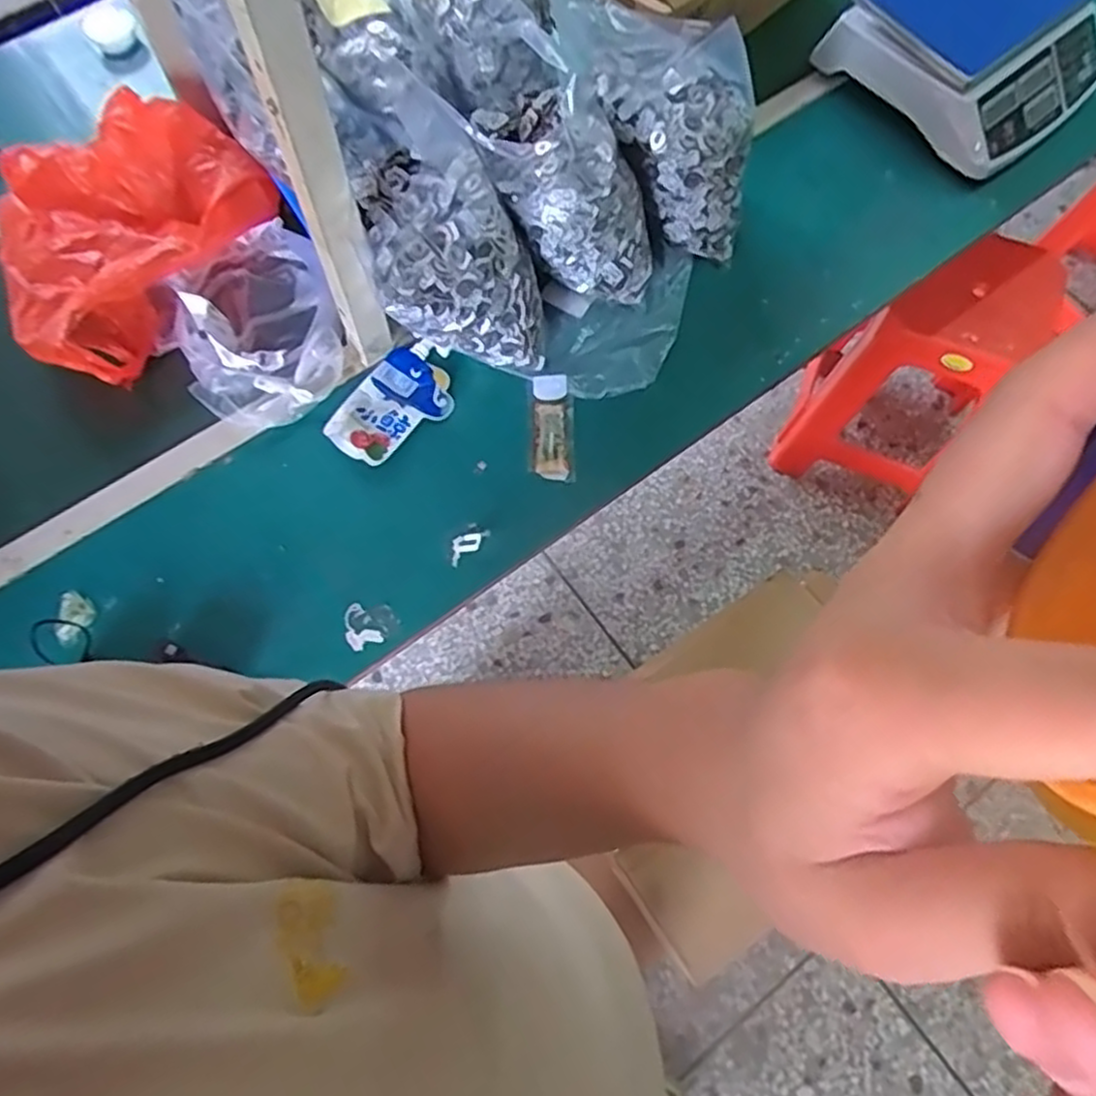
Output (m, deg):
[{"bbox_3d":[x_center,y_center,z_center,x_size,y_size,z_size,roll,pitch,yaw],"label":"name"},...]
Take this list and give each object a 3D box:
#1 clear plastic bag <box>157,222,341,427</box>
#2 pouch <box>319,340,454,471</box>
[{"bbox_3d":[-0.342,-0.243,0.841,0.203,0.070,0.226,-20,71,-8],"label":"clear plastic bag"},{"bbox_3d":[-0.174,-0.167,0.822,0.094,0.024,0.160,33,73,11],"label":"pouch"}]

